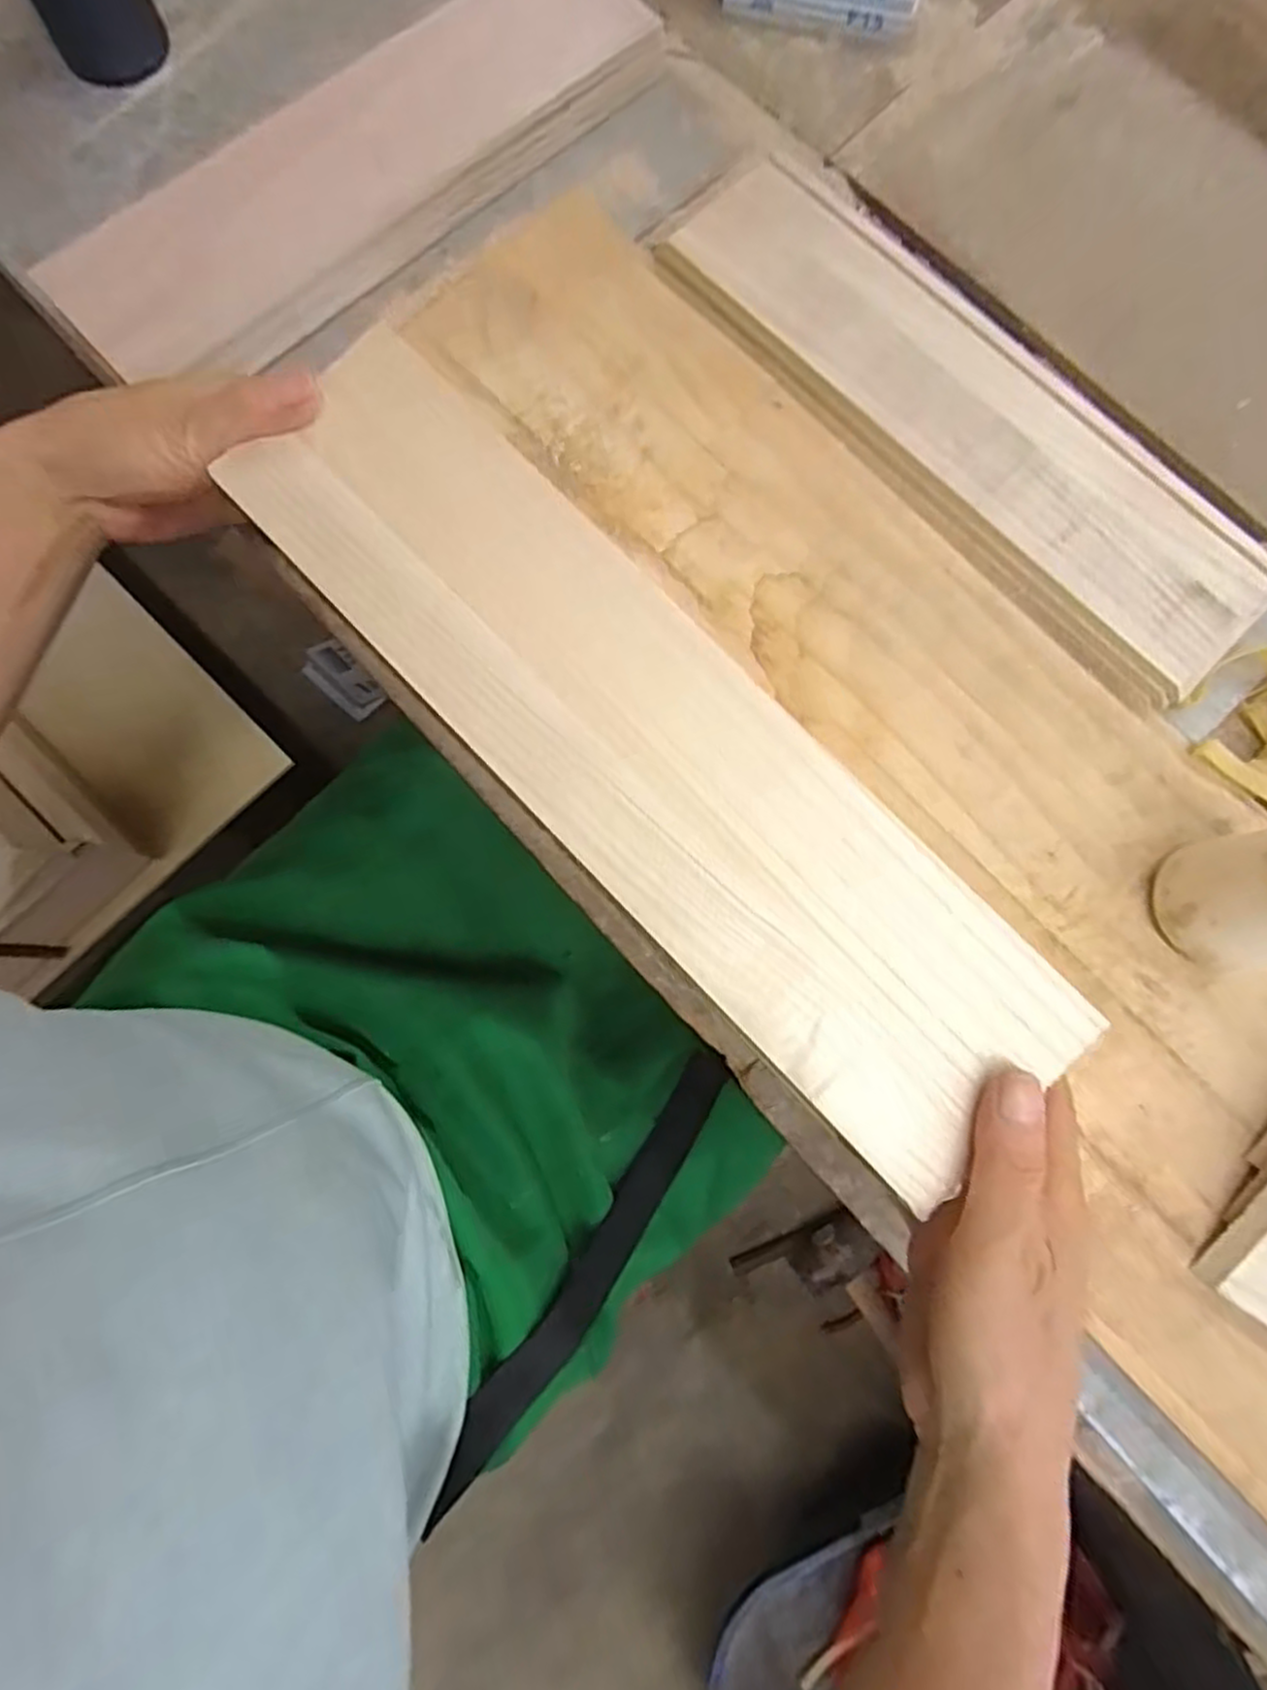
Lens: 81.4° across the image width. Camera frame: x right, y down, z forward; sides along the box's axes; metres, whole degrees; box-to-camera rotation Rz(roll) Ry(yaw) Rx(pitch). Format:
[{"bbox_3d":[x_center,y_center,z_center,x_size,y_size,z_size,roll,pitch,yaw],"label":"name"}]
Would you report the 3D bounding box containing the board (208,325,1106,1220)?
[{"bbox_3d":[-0.002,-0.041,0.279,0.097,0.015,0.372,-42,83,-8],"label":"board"}]

